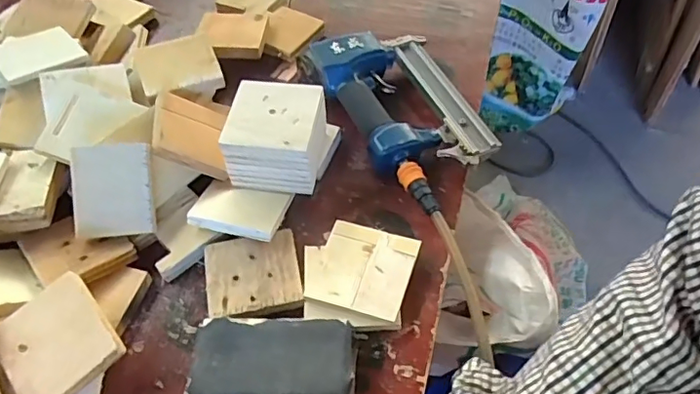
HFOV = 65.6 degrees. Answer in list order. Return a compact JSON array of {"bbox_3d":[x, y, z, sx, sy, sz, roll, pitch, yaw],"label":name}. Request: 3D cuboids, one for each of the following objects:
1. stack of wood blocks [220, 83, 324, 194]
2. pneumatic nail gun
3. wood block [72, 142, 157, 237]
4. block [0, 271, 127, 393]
[{"bbox_3d":[-0.076,-0.064,0.584,0.096,0.078,0.089,5,52,6],"label":"stack of wood blocks"},{"bbox_3d":[0.067,-0.105,0.632,0.154,0.049,0.254,-22,56,-14],"label":"pneumatic nail gun"},{"bbox_3d":[-0.235,-0.007,0.537,0.073,0.015,0.089,-4,95,-10],"label":"wood block"},{"bbox_3d":[-0.246,0.121,0.454,0.085,0.009,0.091,-38,69,-13],"label":"block"}]

